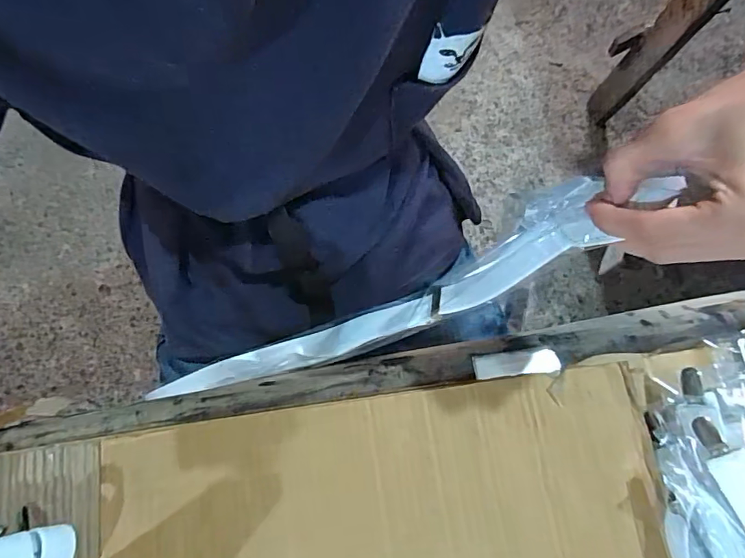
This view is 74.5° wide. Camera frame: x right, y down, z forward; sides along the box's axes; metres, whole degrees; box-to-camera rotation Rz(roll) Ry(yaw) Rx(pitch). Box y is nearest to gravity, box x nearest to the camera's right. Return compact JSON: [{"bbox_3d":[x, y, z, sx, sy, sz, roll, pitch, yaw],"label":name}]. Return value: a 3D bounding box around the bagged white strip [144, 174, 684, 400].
[{"bbox_3d":[-0.029,0.035,0.392,0.415,0.050,0.047,-25,71,31],"label":"bagged white strip"}]

